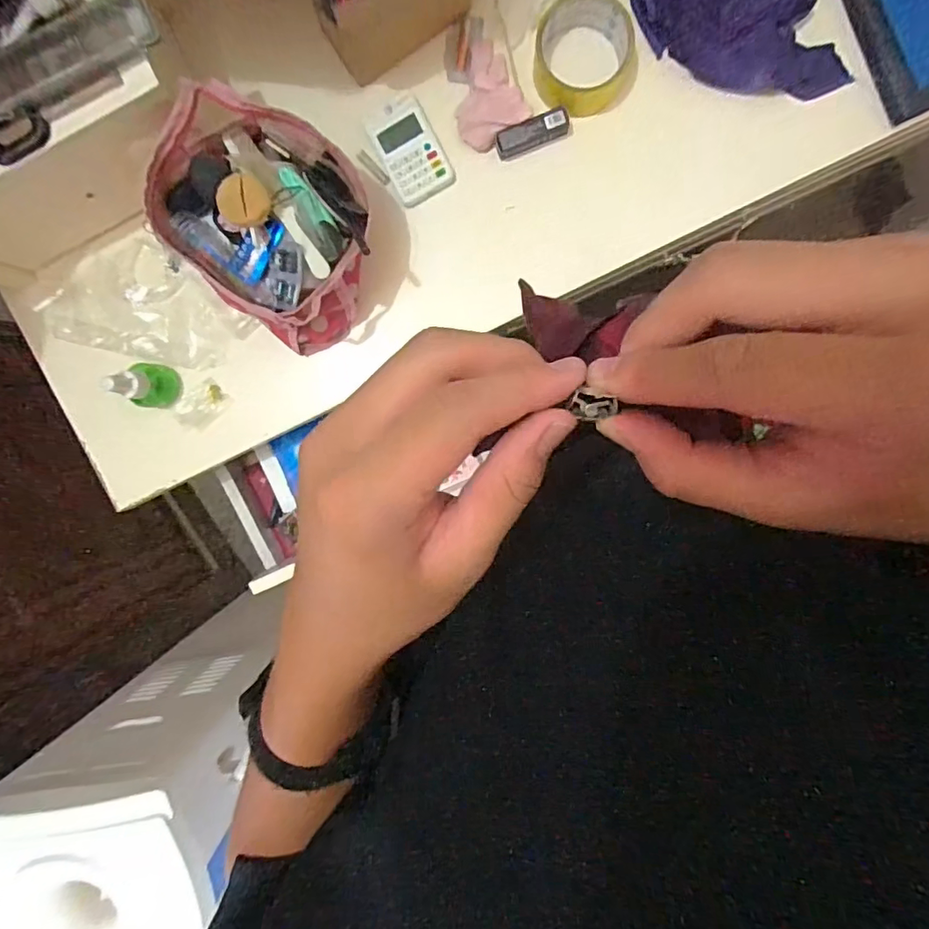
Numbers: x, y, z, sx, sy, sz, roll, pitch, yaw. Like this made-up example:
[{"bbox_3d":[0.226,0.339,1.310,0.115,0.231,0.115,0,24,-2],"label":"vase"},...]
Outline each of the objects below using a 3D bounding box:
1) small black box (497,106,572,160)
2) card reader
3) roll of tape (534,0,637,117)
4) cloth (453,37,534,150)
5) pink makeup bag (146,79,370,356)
[{"bbox_3d":[0.063,-0.306,0.499,0.068,0.019,0.020,-20,94,6],"label":"small black box"},{"bbox_3d":[-0.052,-0.297,0.511,0.056,0.022,0.084,-29,94,6],"label":"card reader"},{"bbox_3d":[0.108,-0.364,0.482,0.088,0.033,0.085,0,96,4],"label":"roll of tape"},{"bbox_3d":[0.017,-0.345,0.500,0.064,0.020,0.088,-26,94,6],"label":"cloth"},{"bbox_3d":[-0.168,-0.211,0.480,0.168,0.105,0.157,28,97,0],"label":"pink makeup bag"}]

